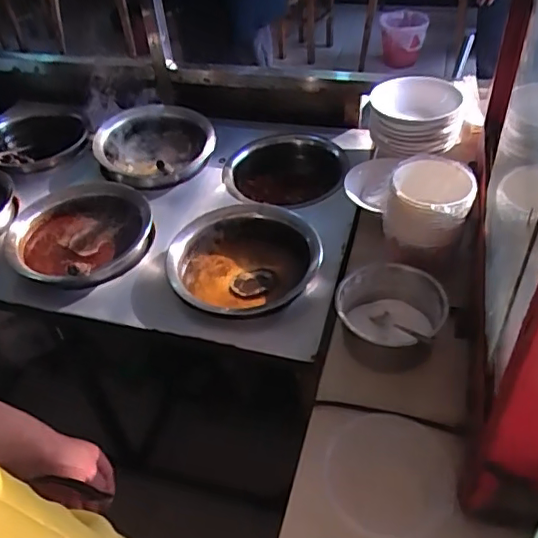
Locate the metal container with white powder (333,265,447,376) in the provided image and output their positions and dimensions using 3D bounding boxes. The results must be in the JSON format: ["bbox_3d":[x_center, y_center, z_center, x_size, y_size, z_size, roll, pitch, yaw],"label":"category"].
[{"bbox_3d":[0.178,0.068,0.817,0.145,0.084,0.150,-3,45,3],"label":"metal container with white powder"}]

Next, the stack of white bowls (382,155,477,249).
[{"bbox_3d":[0.253,-0.096,0.881,0.129,0.117,0.125,22,51,25],"label":"stack of white bowls"}]

